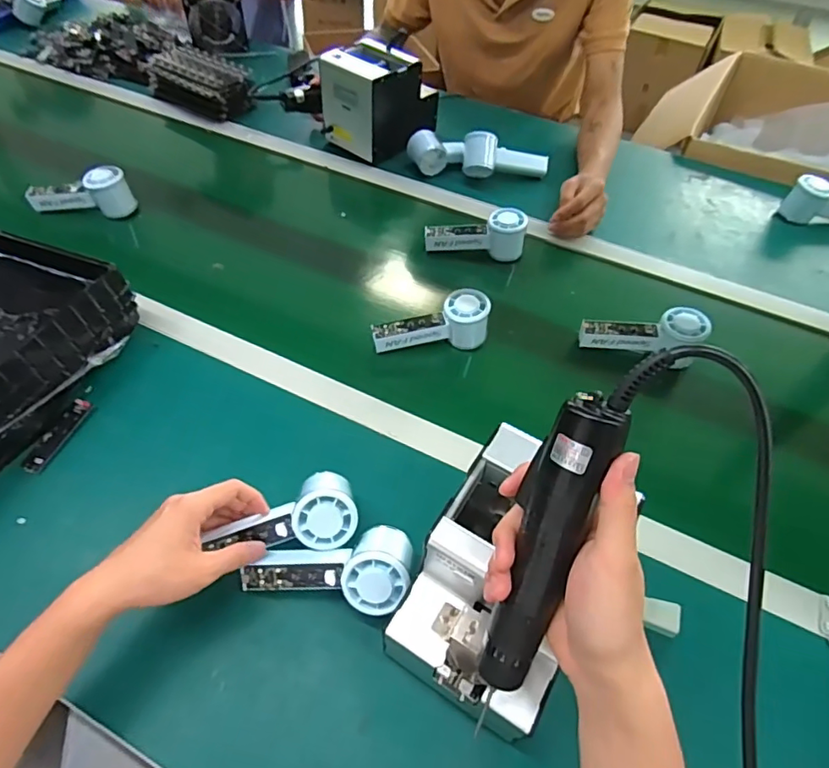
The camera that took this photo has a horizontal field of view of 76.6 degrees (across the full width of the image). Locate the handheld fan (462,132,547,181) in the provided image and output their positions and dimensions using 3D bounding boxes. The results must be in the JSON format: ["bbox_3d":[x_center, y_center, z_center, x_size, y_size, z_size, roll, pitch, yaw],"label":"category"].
[{"bbox_3d":[0.161,-0.397,0.907,0.150,0.052,0.045,3,54,1],"label":"handheld fan"}]

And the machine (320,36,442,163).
[{"bbox_3d":[-0.061,-0.512,0.940,0.147,0.140,0.174,30,59,19],"label":"machine"}]

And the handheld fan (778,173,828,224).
[{"bbox_3d":[0.706,-0.302,0.887,0.146,0.077,0.051,5,54,2],"label":"handheld fan"}]

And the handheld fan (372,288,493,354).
[{"bbox_3d":[0.021,-0.079,0.678,0.145,0.064,0.051,-5,54,-5],"label":"handheld fan"}]

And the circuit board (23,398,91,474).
[{"bbox_3d":[-0.389,0.055,0.574,0.020,0.007,0.093,13,55,8],"label":"circuit board"}]

